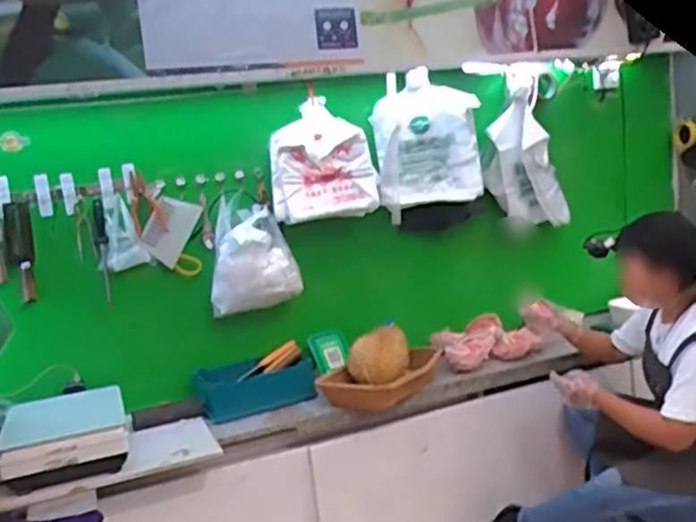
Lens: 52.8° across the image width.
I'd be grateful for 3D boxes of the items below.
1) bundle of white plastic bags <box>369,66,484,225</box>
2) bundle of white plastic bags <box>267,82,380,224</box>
[{"bbox_3d":[0.181,-0.266,1.590,0.256,0.324,0.043,-17,28,-10],"label":"bundle of white plastic bags"},{"bbox_3d":[-0.051,-0.214,1.506,0.243,0.283,0.020,-13,36,-15],"label":"bundle of white plastic bags"}]

